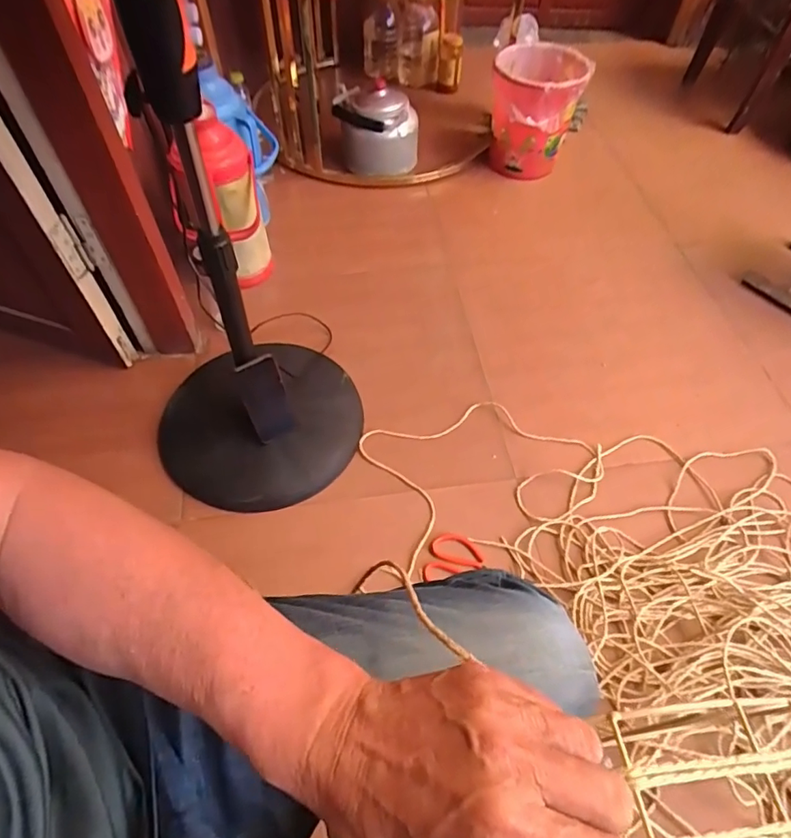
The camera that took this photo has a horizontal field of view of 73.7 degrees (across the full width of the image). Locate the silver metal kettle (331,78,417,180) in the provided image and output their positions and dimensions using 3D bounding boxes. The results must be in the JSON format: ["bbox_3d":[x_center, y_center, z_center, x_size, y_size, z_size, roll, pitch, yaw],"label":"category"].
[{"bbox_3d":[-0.049,-0.804,1.469,0.223,0.179,0.204,-1,55,-1],"label":"silver metal kettle"}]

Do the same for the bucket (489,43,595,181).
[{"bbox_3d":[0.374,-0.832,1.427,0.234,0.230,0.269,9,56,5],"label":"bucket"}]

